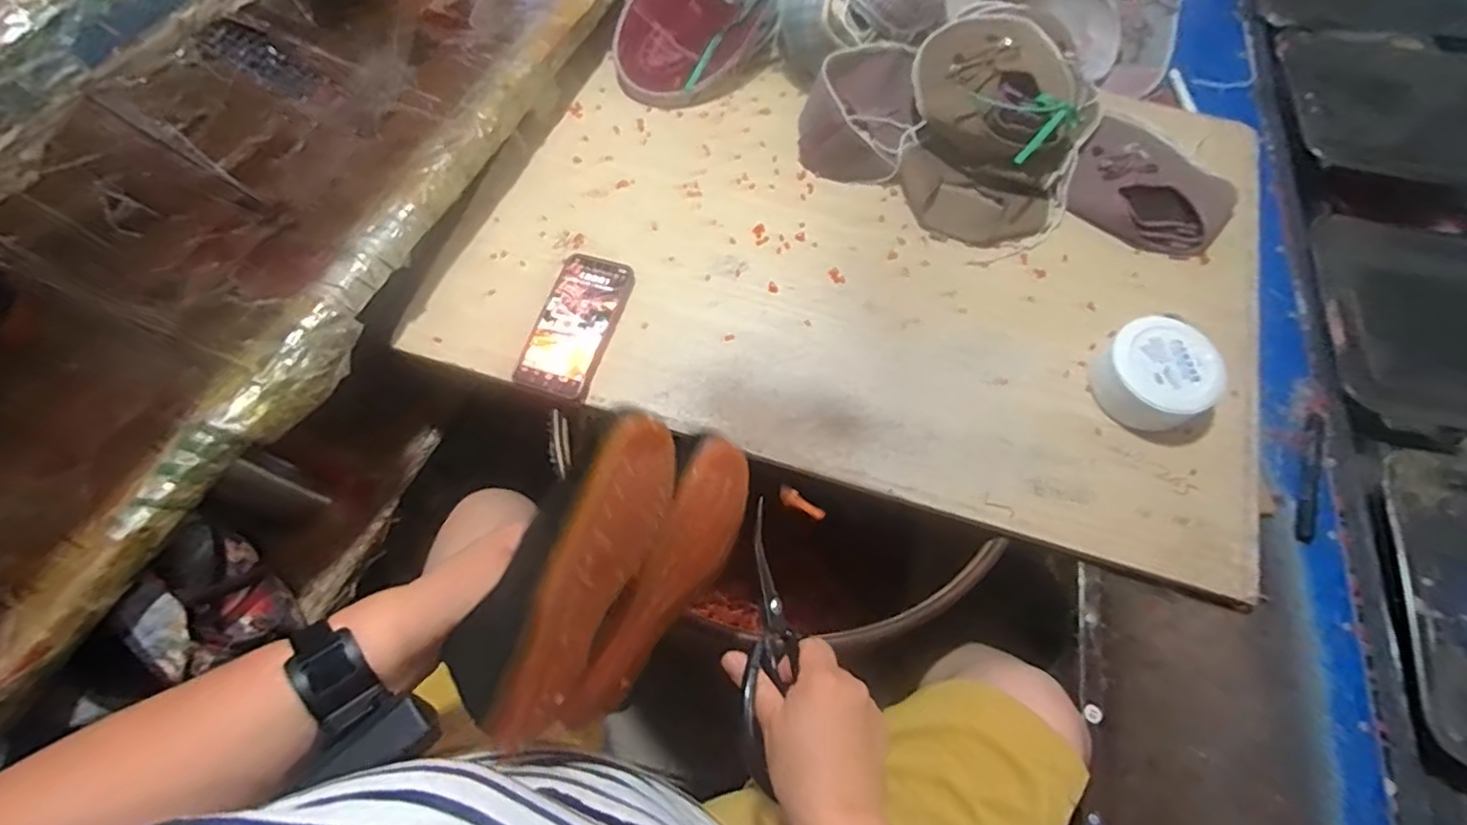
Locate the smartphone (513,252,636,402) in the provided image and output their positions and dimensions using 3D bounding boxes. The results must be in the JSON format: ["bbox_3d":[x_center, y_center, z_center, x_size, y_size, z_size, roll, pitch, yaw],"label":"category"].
[{"bbox_3d":[-0.165,-0.097,0.678,0.082,0.009,0.165,18,67,8],"label":"smartphone"}]

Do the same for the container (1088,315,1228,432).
[{"bbox_3d":[0.416,-0.038,0.627,0.093,0.064,0.100,0,66,0],"label":"container"}]

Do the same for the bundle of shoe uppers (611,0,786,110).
[{"bbox_3d":[-0.034,-0.516,0.799,0.199,0.140,0.255,24,68,10],"label":"bundle of shoe uppers"}]

